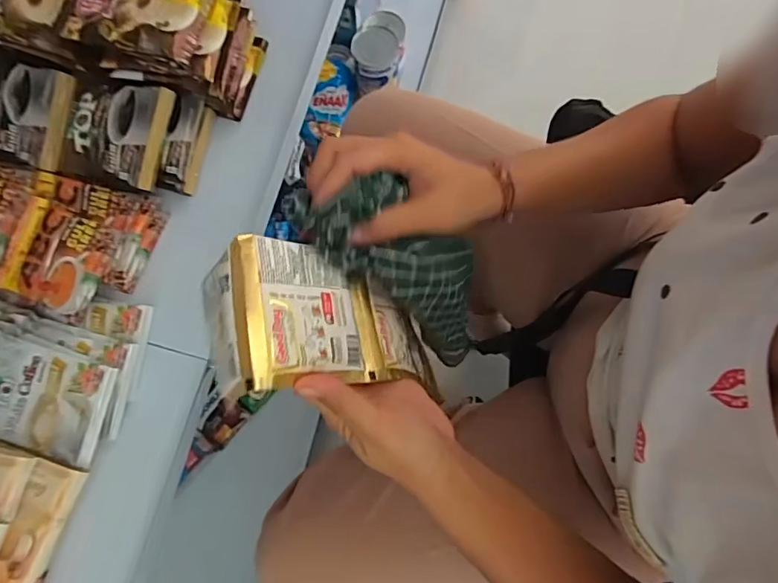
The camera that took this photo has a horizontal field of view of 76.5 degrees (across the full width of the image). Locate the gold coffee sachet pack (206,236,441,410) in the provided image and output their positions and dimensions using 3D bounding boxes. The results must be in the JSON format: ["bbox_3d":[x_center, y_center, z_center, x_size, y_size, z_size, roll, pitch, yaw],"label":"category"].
[{"bbox_3d":[-0.040,0.026,0.317,0.053,0.149,0.083,-23,63,40],"label":"gold coffee sachet pack"}]

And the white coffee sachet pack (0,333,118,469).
[{"bbox_3d":[-0.285,0.088,0.405,0.098,0.019,0.082,17,80,5],"label":"white coffee sachet pack"}]

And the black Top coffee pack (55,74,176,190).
[{"bbox_3d":[-0.243,-0.142,0.431,0.097,0.020,0.089,13,91,12],"label":"black Top coffee pack"}]

